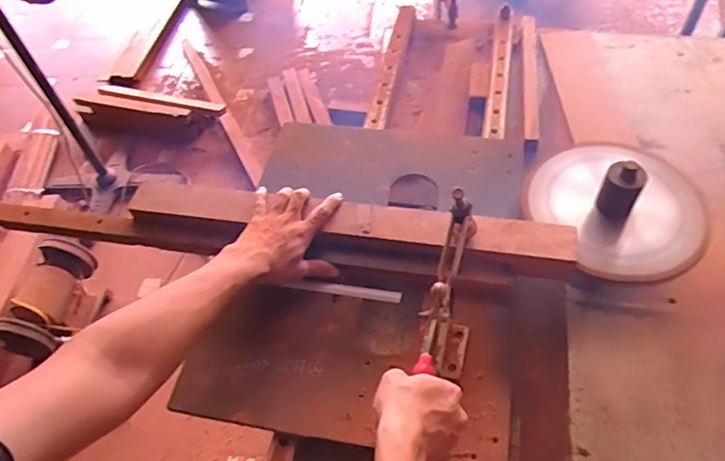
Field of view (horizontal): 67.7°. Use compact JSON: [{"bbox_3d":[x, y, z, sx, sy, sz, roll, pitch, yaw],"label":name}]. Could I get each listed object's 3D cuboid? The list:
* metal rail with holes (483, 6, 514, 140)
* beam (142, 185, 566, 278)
[{"bbox_3d":[0.257,-0.299,1.017,0.038,0.024,0.380,7,54,11],"label":"metal rail with holes"},{"bbox_3d":[-0.027,0.003,0.735,0.592,0.057,0.069,6,54,9],"label":"beam"}]

